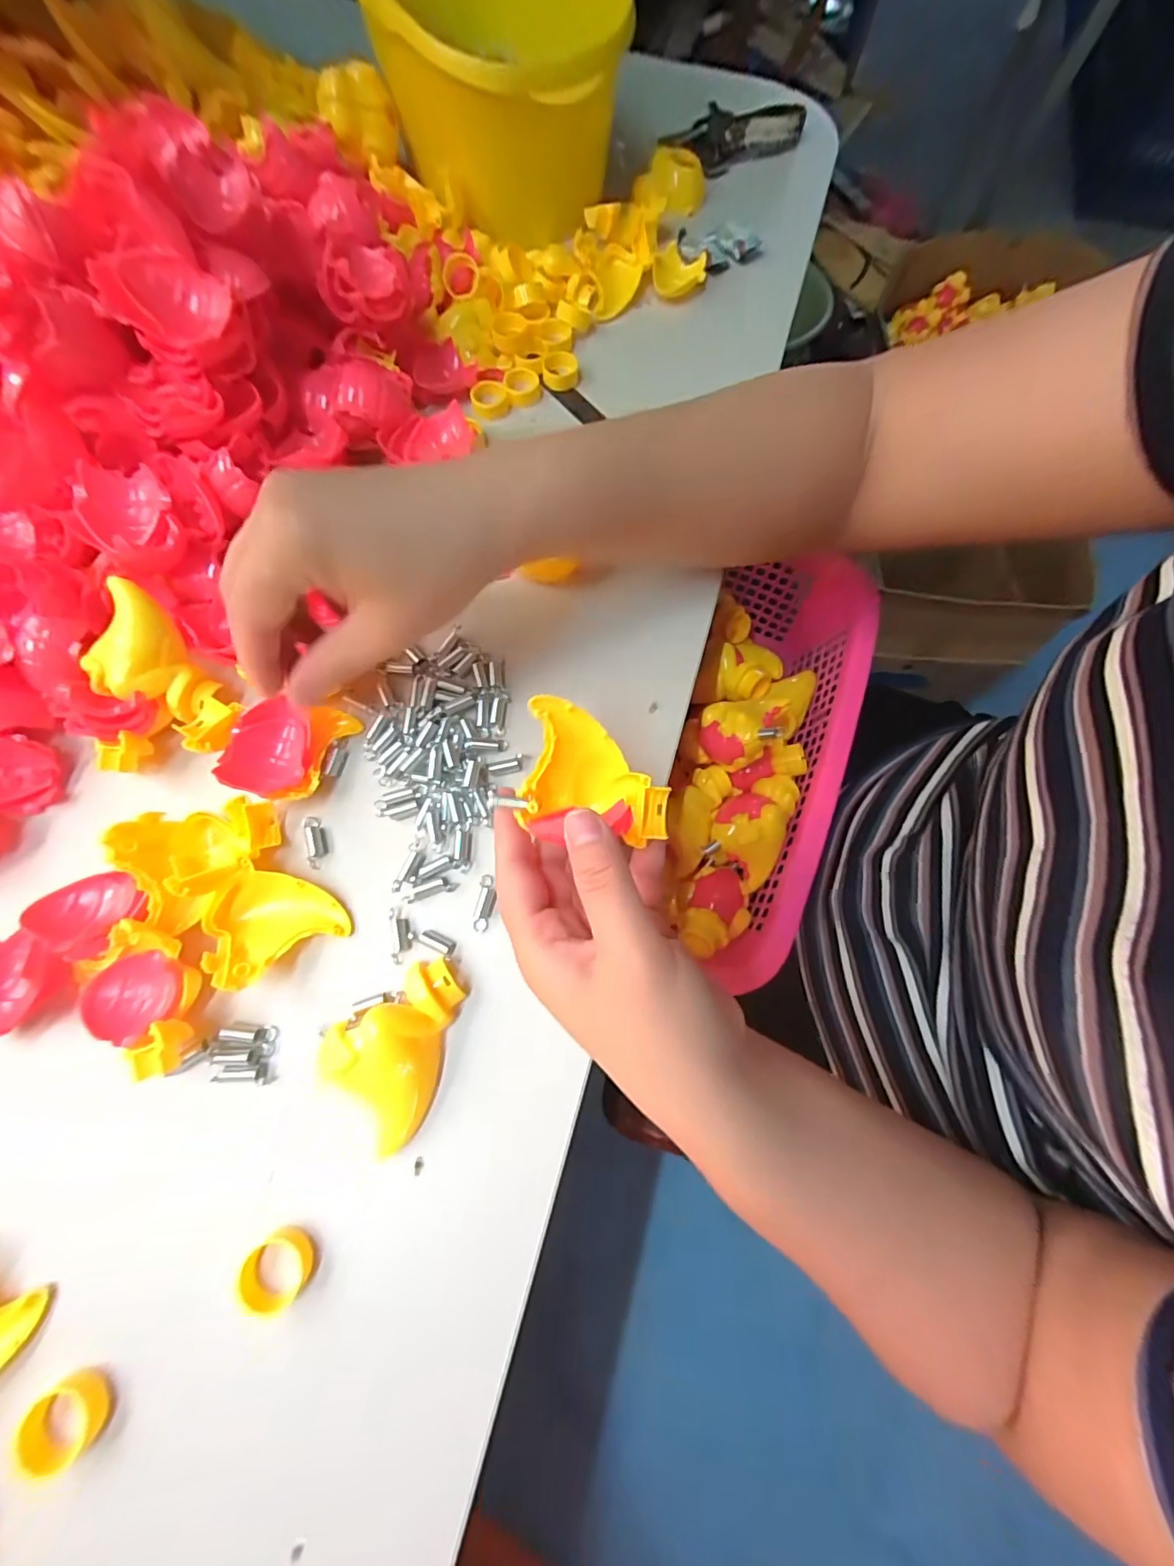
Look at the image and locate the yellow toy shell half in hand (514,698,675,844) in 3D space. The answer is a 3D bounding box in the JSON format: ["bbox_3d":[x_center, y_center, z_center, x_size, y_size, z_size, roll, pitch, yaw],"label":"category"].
[{"bbox_3d":[0.006,-0.003,0.237,0.067,0.037,0.049,10,72,2],"label":"yellow toy shell half in hand"}]

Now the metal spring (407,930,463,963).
[{"bbox_3d":[-0.075,0.080,0.262,0.028,0.006,0.009,27,73,7],"label":"metal spring"}]

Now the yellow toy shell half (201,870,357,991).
[{"bbox_3d":[-0.154,0.065,0.255,0.056,0.021,0.049,-33,76,-11],"label":"yellow toy shell half"}]

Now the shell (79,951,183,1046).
[{"bbox_3d":[-0.208,0.096,0.240,0.043,0.012,0.036,12,72,3],"label":"shell"}]

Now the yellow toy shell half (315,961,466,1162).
[{"bbox_3d":[-0.082,0.119,0.240,0.053,0.023,0.067,41,76,11],"label":"yellow toy shell half"}]

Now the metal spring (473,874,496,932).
[{"bbox_3d":[-0.052,0.061,0.268,0.010,0.008,0.028,6,72,1],"label":"metal spring"}]

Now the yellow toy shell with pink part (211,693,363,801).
[{"bbox_3d":[-0.159,-0.019,0.279,0.045,0.025,0.058,18,72,5],"label":"yellow toy shell with pink part"}]

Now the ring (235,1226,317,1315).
[{"bbox_3d":[-0.127,0.199,0.216,0.024,0.012,0.025,0,72,-1],"label":"ring"}]

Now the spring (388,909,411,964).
[{"bbox_3d":[-0.093,0.076,0.262,0.009,0.004,0.026,-8,72,-4],"label":"spring"}]

